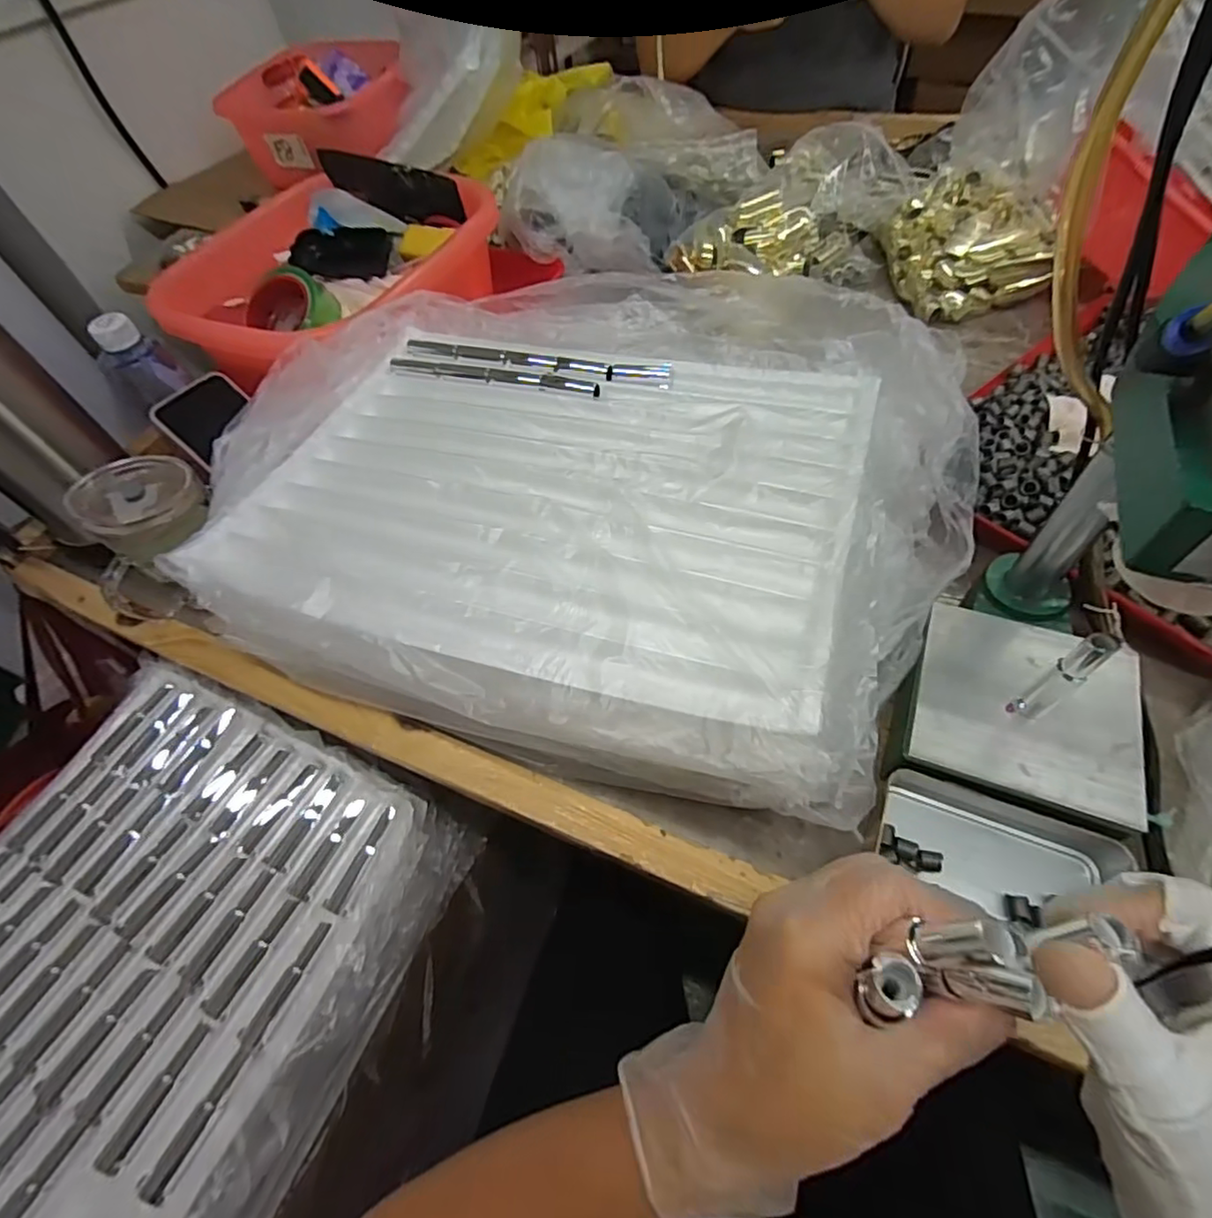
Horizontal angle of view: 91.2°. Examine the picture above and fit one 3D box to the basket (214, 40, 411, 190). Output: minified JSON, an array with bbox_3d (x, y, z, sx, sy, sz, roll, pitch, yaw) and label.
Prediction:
[{"bbox_3d":[-0.514,-0.905,1.070,0.307,0.122,0.313,-18,55,-8],"label":"basket"}]

